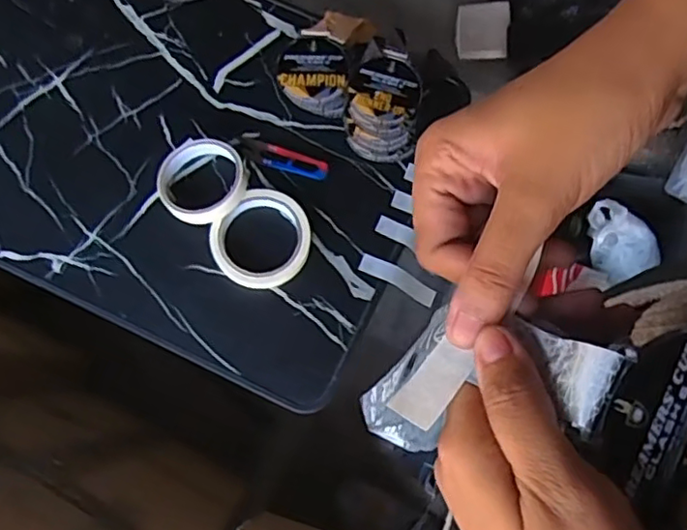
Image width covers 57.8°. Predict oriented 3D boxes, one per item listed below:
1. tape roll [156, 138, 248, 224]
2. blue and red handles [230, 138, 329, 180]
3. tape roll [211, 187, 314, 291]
[{"bbox_3d":[-0.140,-0.083,0.623,0.086,0.023,0.086,0,72,1],"label":"tape roll"},{"bbox_3d":[-0.066,-0.111,0.647,0.101,0.008,0.023,17,73,6],"label":"blue and red handles"},{"bbox_3d":[-0.079,-0.023,0.618,0.091,0.023,0.097,0,72,1],"label":"tape roll"}]

